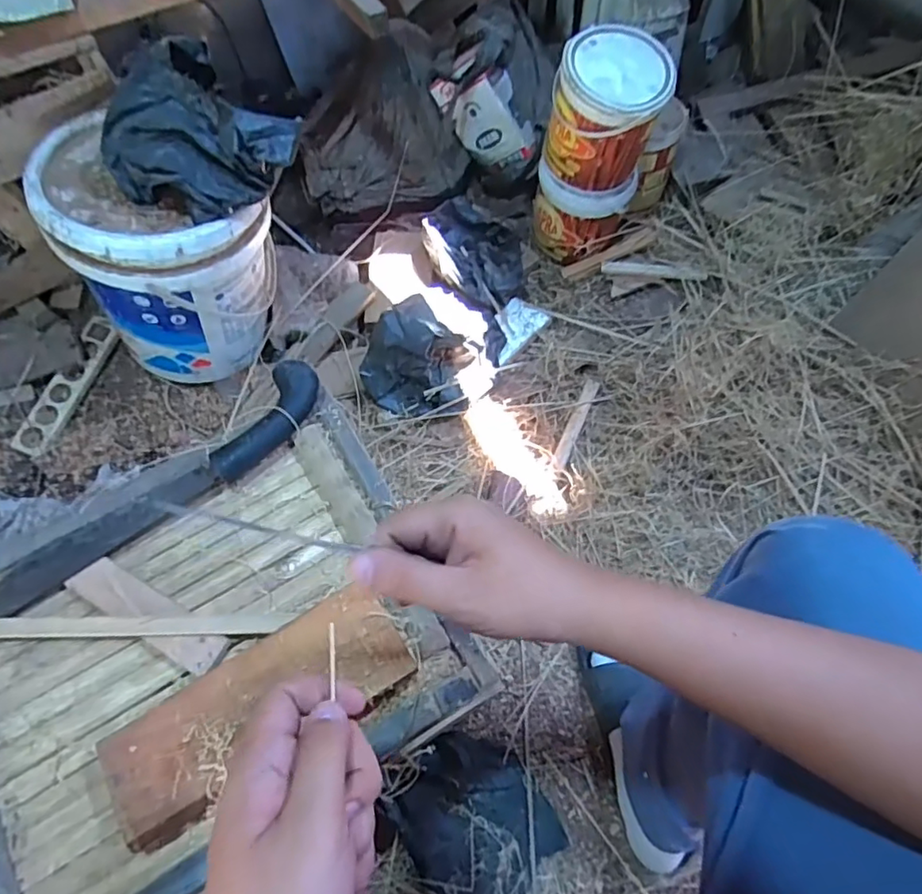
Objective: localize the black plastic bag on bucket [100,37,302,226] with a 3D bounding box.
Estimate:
[{"bbox_3d":[-0.346,-0.407,0.751,0.199,0.127,0.190,30,66,17],"label":"black plastic bag on bucket"}]

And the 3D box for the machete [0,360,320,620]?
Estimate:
[{"bbox_3d":[-0.276,0.043,0.532,0.353,0.034,0.058,-40,67,-18],"label":"machete"}]

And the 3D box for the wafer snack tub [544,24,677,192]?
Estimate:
[{"bbox_3d":[0.252,-0.557,0.972,0.175,0.189,0.170,-1,61,1],"label":"wafer snack tub"}]

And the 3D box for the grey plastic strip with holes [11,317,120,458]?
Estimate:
[{"bbox_3d":[-0.693,-0.110,1.020,0.060,0.015,0.273,23,72,-8],"label":"grey plastic strip with holes"}]

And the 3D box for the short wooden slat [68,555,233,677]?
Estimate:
[{"bbox_3d":[-0.268,0.142,0.493,0.151,0.008,0.035,26,65,15],"label":"short wooden slat"}]

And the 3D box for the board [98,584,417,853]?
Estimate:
[{"bbox_3d":[-0.152,0.197,0.445,0.224,0.019,0.088,-31,65,-14],"label":"board"}]

